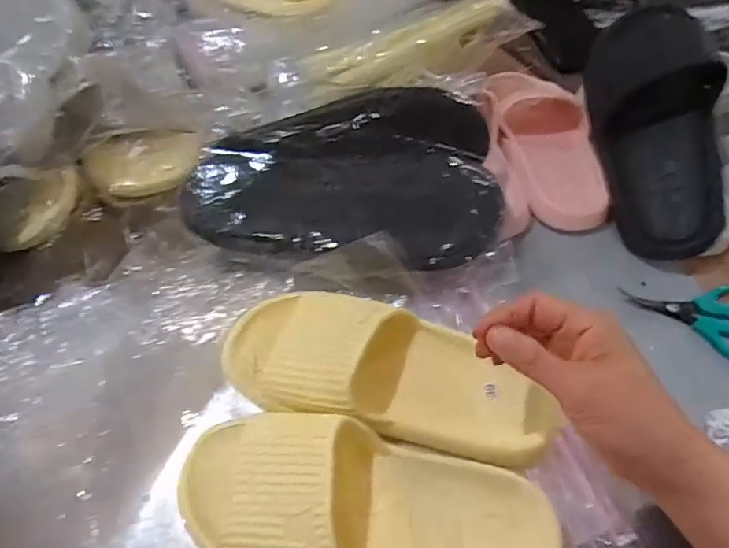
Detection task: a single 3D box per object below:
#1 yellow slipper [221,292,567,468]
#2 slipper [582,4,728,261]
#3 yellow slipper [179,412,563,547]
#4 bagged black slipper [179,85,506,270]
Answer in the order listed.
[{"bbox_3d":[0.017,0.074,0.381,0.248,0.063,0.097,17,56,2],"label":"yellow slipper"},{"bbox_3d":[0.279,-0.138,0.483,0.099,0.082,0.250,-4,82,-2],"label":"slipper"},{"bbox_3d":[-0.003,0.152,0.328,0.250,0.070,0.100,5,55,8],"label":"yellow slipper"},{"bbox_3d":[-0.010,-0.076,0.455,0.268,0.103,0.133,-4,55,2],"label":"bagged black slipper"}]

